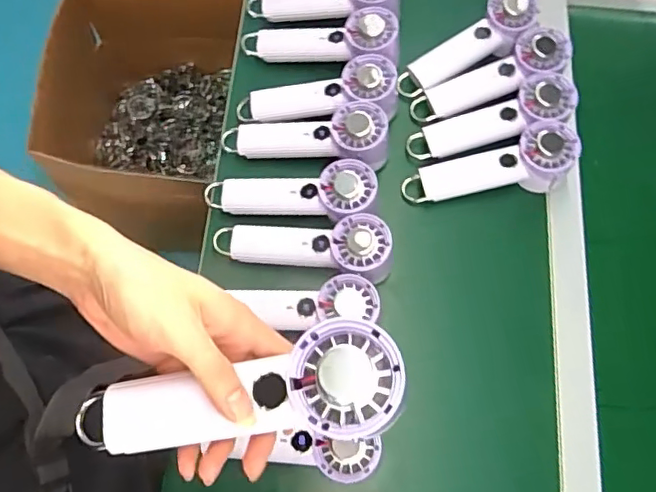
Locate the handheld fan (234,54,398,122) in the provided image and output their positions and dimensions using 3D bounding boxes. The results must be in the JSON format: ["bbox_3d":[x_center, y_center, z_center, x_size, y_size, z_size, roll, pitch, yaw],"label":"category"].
[{"bbox_3d":[-0.012,-0.176,0.691,0.198,0.059,0.062,-8,70,11],"label":"handheld fan"}]

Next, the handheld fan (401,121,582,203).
[{"bbox_3d":[0.188,-0.089,0.658,0.200,0.051,0.061,-13,70,12],"label":"handheld fan"}]

